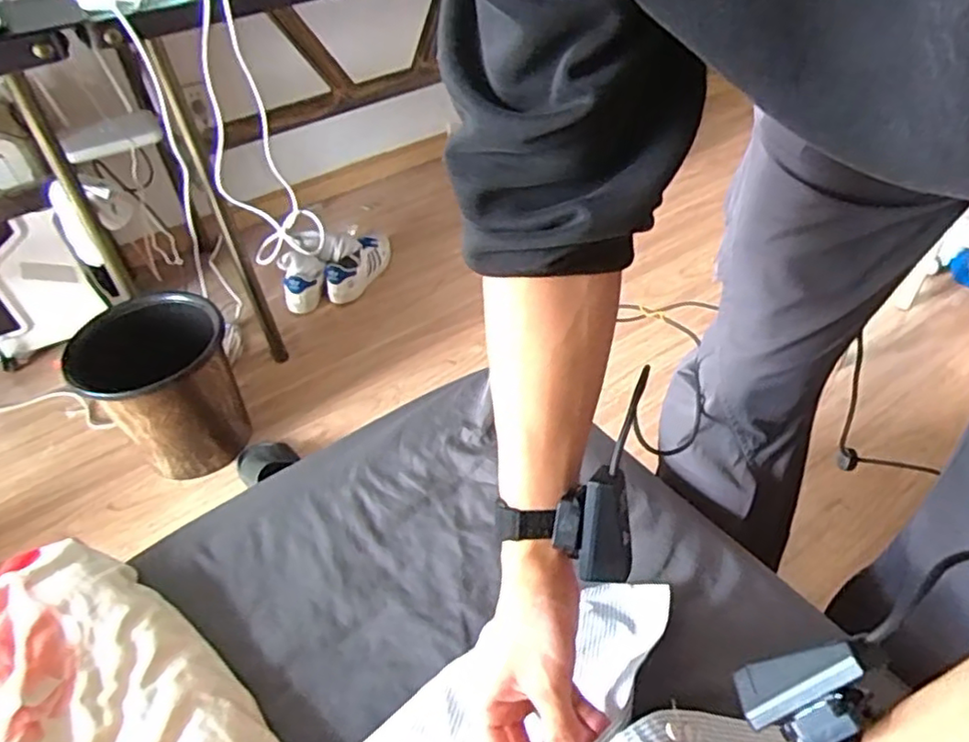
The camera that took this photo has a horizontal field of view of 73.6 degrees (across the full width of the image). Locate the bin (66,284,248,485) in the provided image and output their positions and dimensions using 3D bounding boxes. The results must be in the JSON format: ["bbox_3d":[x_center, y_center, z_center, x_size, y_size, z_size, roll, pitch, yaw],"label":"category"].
[{"bbox_3d":[-0.584,0.035,1.230,0.235,0.319,0.233,-18,46,-14],"label":"bin"}]

